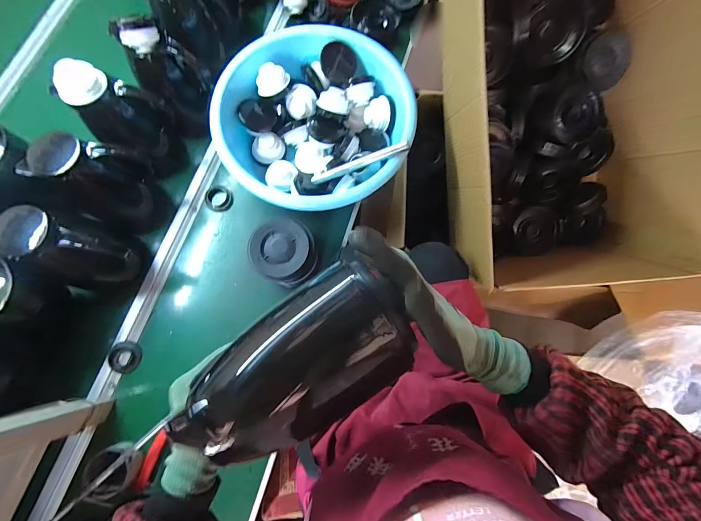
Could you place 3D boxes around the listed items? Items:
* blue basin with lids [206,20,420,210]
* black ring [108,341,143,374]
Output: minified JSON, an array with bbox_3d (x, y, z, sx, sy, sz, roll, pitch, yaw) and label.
[{"bbox_3d":[-0.074,-0.273,0.662,0.367,0.136,0.347,0,76,0],"label":"blue basin with lids"},{"bbox_3d":[-0.446,0.192,0.618,0.054,0.009,0.059,2,83,-22],"label":"black ring"}]

